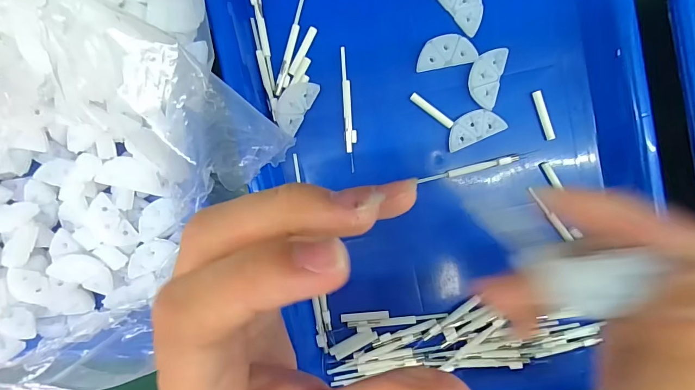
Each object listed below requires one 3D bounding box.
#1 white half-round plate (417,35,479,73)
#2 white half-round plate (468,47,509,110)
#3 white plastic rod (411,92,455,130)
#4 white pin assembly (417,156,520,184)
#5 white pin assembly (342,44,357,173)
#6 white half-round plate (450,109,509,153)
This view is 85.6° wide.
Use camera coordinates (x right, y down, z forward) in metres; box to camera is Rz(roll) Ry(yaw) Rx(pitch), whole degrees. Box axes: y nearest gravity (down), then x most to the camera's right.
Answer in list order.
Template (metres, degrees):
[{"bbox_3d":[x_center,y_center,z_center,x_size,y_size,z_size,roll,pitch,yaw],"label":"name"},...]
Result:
[{"bbox_3d":[0.064,-0.094,0.245,0.038,0.004,0.019,-10,94,3],"label":"white half-round plate"},{"bbox_3d":[0.090,-0.078,0.245,0.020,0.004,0.038,13,95,1],"label":"white half-round plate"},{"bbox_3d":[0.057,-0.056,0.250,0.034,0.004,0.006,38,95,-1],"label":"white plastic rod"},{"bbox_3d":[0.081,-0.017,0.253,0.066,0.004,0.005,-14,92,8],"label":"white pin assembly"},{"bbox_3d":[0.001,-0.057,0.254,0.007,0.004,0.081,-4,94,2],"label":"white pin assembly"},{"bbox_3d":[0.084,-0.045,0.249,0.038,0.004,0.020,-24,93,4],"label":"white half-round plate"}]

